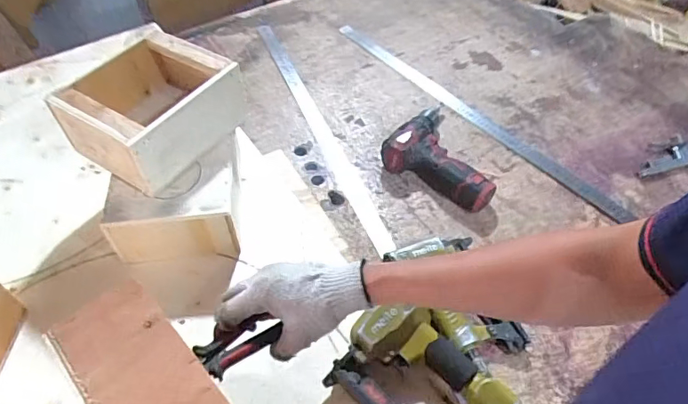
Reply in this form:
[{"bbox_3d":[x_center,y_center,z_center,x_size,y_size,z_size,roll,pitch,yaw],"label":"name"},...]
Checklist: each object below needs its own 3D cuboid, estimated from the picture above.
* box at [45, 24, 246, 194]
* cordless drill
[{"bbox_3d":[-0.269,-0.133,0.713,0.179,0.113,0.197,28,57,21],"label":"box"},{"bbox_3d":[0.184,-0.082,0.863,0.197,0.065,0.159,30,58,23],"label":"cordless drill"}]

